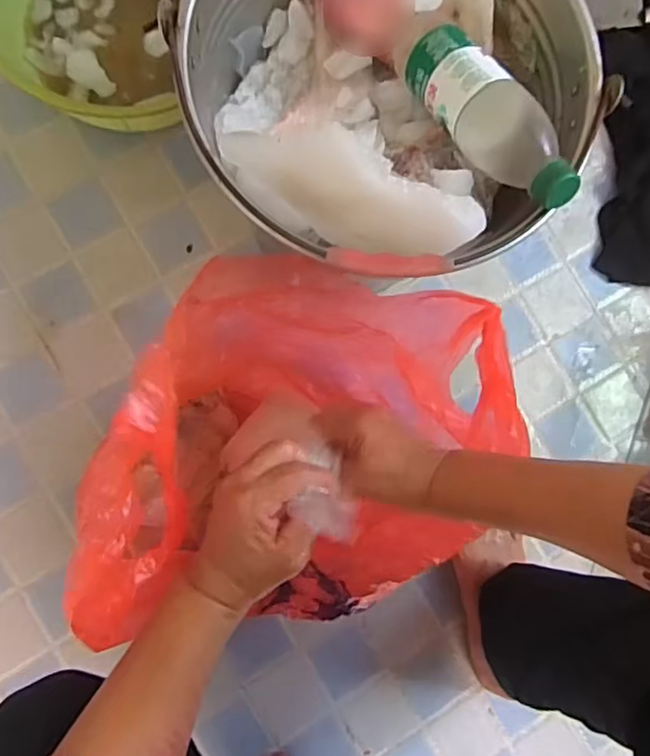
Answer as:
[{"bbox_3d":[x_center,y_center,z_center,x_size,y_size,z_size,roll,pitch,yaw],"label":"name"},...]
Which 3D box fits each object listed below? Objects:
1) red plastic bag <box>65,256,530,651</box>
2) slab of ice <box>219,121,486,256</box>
[{"bbox_3d":[-0.019,0.068,0.550,0.270,0.310,0.306,17,82,-4],"label":"red plastic bag"},{"bbox_3d":[0.016,-0.128,0.428,0.178,0.113,0.026,20,83,-5],"label":"slab of ice"}]

